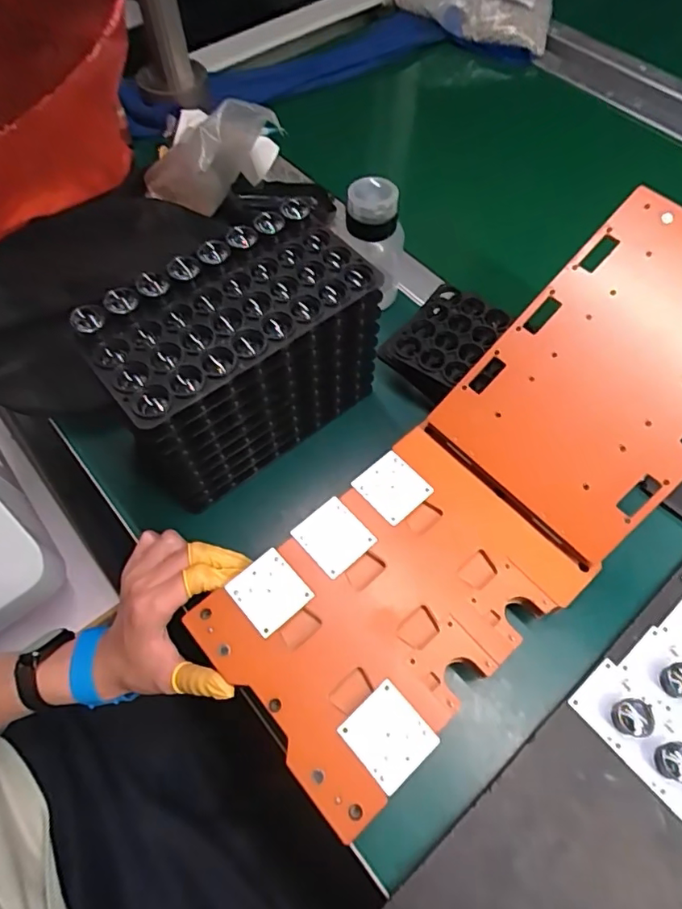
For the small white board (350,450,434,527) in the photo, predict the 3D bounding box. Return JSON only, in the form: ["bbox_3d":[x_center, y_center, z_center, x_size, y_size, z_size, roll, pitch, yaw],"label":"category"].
[{"bbox_3d":[0.040,0.026,0.412,0.044,0.004,0.048,-40,74,-14],"label":"small white board"}]

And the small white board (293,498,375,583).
[{"bbox_3d":[-0.006,0.061,0.392,0.044,0.004,0.047,-40,68,-18],"label":"small white board"}]

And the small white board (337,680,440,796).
[{"bbox_3d":[0.029,0.174,0.329,0.044,0.004,0.048,-39,67,-17],"label":"small white board"}]

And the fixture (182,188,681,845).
[{"bbox_3d":[0.116,0.021,0.376,0.442,0.055,0.161,-43,68,-4],"label":"fixture"}]

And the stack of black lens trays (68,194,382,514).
[{"bbox_3d":[-0.072,-0.071,0.410,0.194,0.154,0.088,-37,67,-16],"label":"stack of black lens trays"}]

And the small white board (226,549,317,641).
[{"bbox_3d":[-0.050,0.096,0.372,0.044,0.004,0.046,-38,67,-17],"label":"small white board"}]

